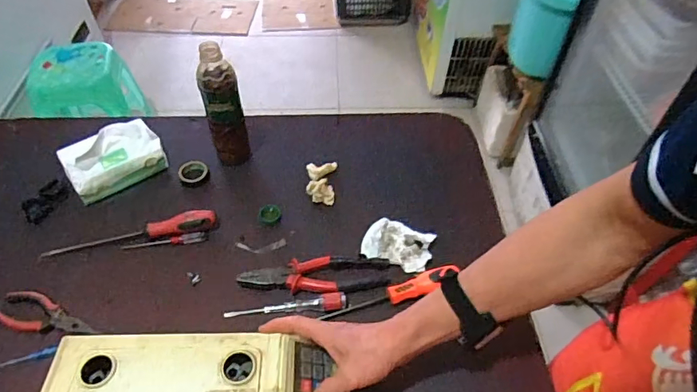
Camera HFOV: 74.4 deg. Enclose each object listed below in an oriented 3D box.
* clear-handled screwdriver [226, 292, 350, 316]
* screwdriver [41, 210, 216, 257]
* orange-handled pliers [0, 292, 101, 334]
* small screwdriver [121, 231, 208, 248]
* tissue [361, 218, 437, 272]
[{"bbox_3d":[-0.084,0.149,0.626,0.162,0.016,0.019,-2,50,-4],"label":"clear-handled screwdriver"},{"bbox_3d":[-0.324,0.058,0.683,0.249,0.032,0.027,-10,51,-10],"label":"screwdriver"},{"bbox_3d":[-0.402,0.160,0.607,0.139,0.024,0.045,13,51,9],"label":"orange-handled pliers"},{"bbox_3d":[-0.276,0.068,0.687,0.125,0.017,0.010,-6,51,-7],"label":"small screwdriver"},{"bbox_3d":[0.074,0.069,0.691,0.100,0.027,0.067,14,51,10],"label":"tissue"}]

